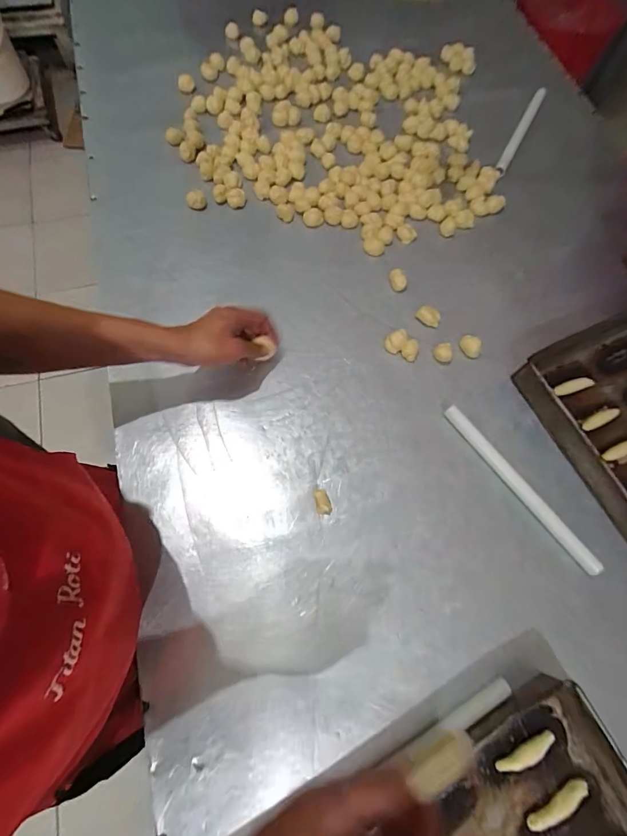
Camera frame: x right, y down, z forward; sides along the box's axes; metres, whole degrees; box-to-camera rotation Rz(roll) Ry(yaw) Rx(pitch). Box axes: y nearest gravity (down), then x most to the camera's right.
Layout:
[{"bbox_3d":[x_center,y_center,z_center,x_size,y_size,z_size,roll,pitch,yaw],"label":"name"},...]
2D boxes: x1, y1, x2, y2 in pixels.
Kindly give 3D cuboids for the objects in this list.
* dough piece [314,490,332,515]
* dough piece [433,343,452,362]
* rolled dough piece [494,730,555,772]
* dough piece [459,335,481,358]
[{"bbox_3d":[0.013,0.115,0.544,0.021,0.024,0.031,-8,70,-6],"label":"dough piece"},{"bbox_3d":[0.205,-0.102,0.636,0.027,0.021,0.027,1,69,-3],"label":"dough piece"},{"bbox_3d":[0.243,0.382,0.453,0.076,0.012,0.016,-21,72,-11],"label":"rolled dough piece"},{"bbox_3d":[0.253,-0.115,0.642,0.035,0.017,0.028,31,71,8],"label":"dough piece"}]

